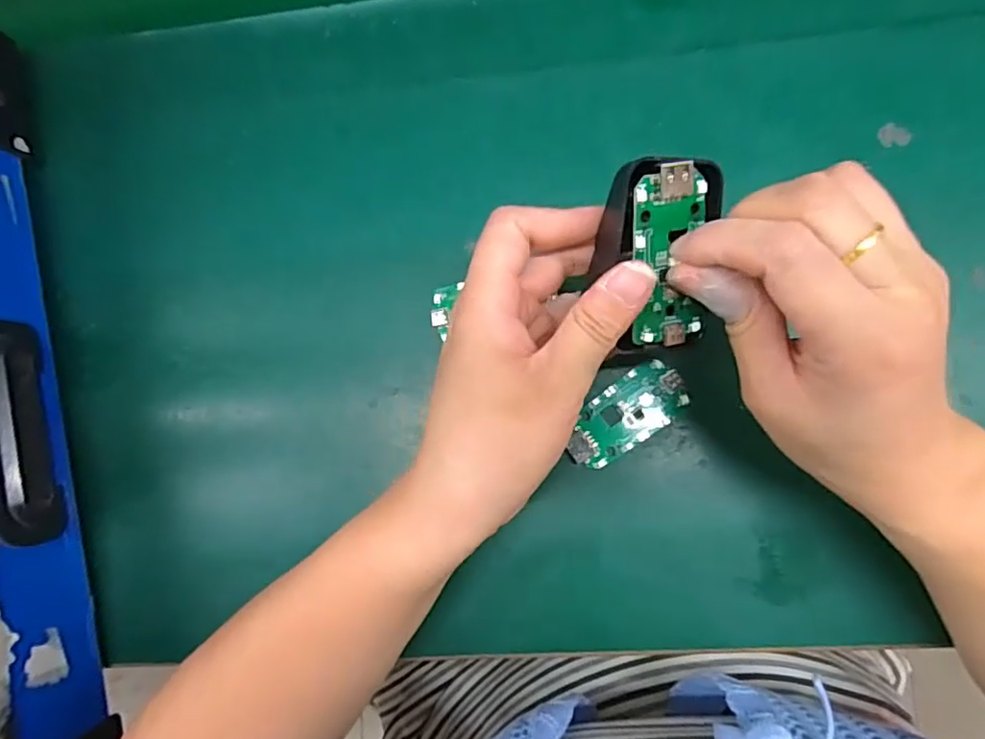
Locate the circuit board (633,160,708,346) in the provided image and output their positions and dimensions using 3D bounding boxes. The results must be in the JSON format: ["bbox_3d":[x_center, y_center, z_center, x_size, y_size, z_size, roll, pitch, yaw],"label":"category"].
[{"bbox_3d":[0.065,-0.040,0.213,0.030,0.005,0.064,-10,110,-18],"label":"circuit board"}]

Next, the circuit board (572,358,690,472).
[{"bbox_3d":[0.064,0.022,0.288,0.063,0.004,0.031,-36,83,2],"label":"circuit board"}]

